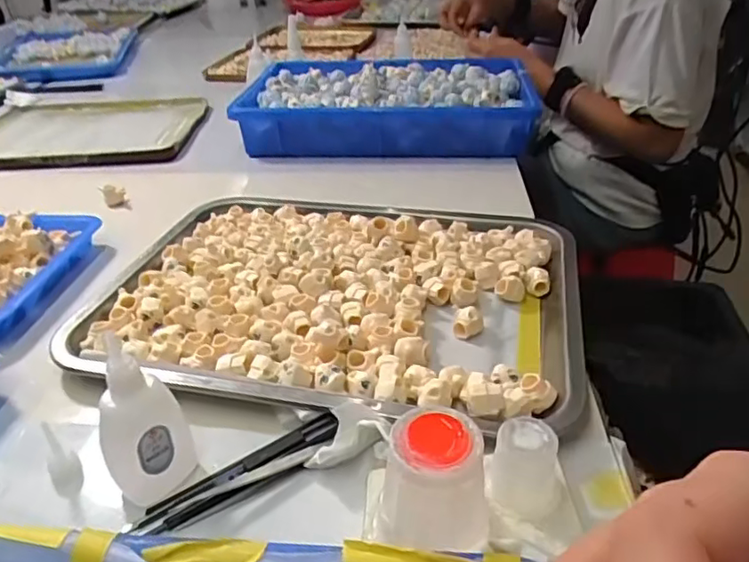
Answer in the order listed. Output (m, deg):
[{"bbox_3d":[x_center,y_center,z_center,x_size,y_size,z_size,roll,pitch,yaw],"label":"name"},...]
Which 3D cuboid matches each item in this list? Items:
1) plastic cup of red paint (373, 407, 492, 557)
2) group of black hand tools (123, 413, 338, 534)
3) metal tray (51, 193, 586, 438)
[{"bbox_3d":[0.025,0.090,0.261,0.046,0.055,0.040,0,34,3],"label":"plastic cup of red paint"},{"bbox_3d":[-0.071,0.104,0.317,0.115,0.011,0.021,-20,37,-25],"label":"group of black hand tools"},{"bbox_3d":[-0.031,0.001,0.458,0.359,0.028,0.261,7,35,14],"label":"metal tray"}]

